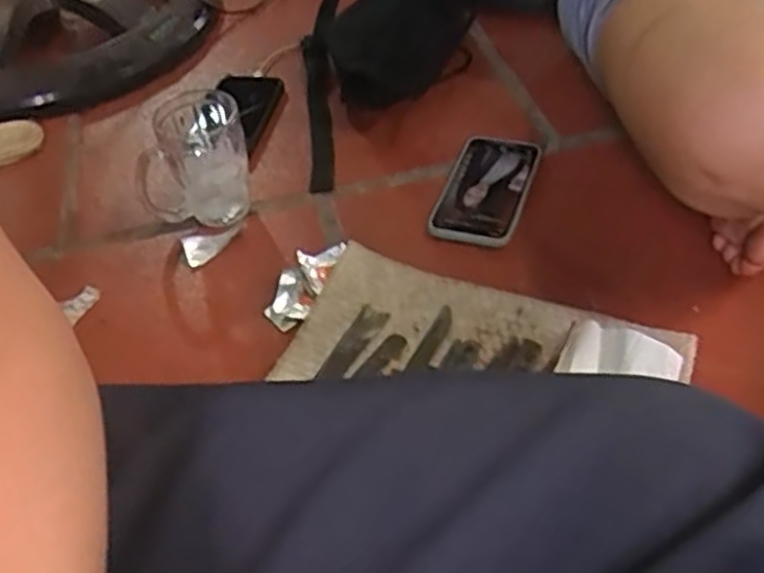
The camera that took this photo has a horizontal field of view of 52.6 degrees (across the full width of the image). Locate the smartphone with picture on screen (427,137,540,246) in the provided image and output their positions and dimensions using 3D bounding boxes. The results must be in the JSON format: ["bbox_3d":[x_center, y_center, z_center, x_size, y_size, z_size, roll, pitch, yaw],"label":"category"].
[{"bbox_3d":[0.102,-0.096,0.774,0.083,0.018,0.154,13,47,18],"label":"smartphone with picture on screen"}]

